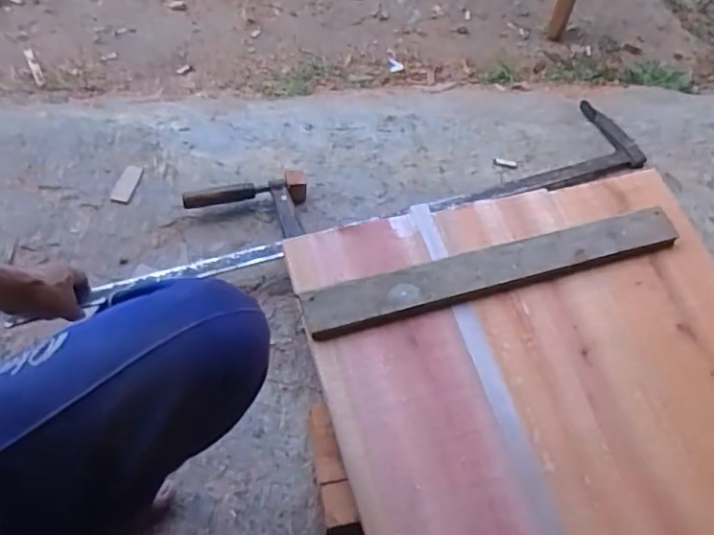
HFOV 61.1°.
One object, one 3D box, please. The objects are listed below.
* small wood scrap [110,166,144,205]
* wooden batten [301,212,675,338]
[{"bbox_3d":[-0.385,-0.138,1.011,0.032,0.005,0.074,17,66,-9],"label":"small wood scrap"},{"bbox_3d":[0.203,0.001,0.860,0.563,0.021,0.066,-13,60,-14],"label":"wooden batten"}]

